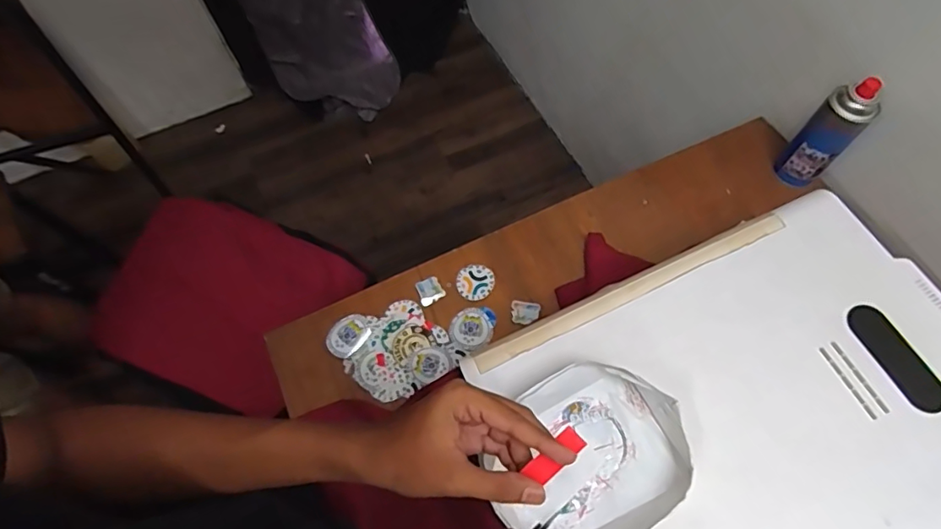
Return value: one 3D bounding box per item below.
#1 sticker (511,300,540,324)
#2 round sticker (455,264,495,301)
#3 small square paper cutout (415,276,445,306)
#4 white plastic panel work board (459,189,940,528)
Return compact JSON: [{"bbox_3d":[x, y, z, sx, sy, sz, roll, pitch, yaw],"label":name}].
[{"bbox_3d":[0.079,0.071,0.775,0.040,0.005,0.033,7,67,5],"label":"sticker"},{"bbox_3d":[0.008,0.026,0.798,0.057,0.005,0.053,1,72,-2],"label":"round sticker"},{"bbox_3d":[-0.062,0.039,0.801,0.037,0.004,0.037,-29,78,1],"label":"small square paper cutout"},{"bbox_3d":[0.299,0.166,0.546,0.498,0.027,0.391,-24,68,-8],"label":"white plastic panel work board"}]

